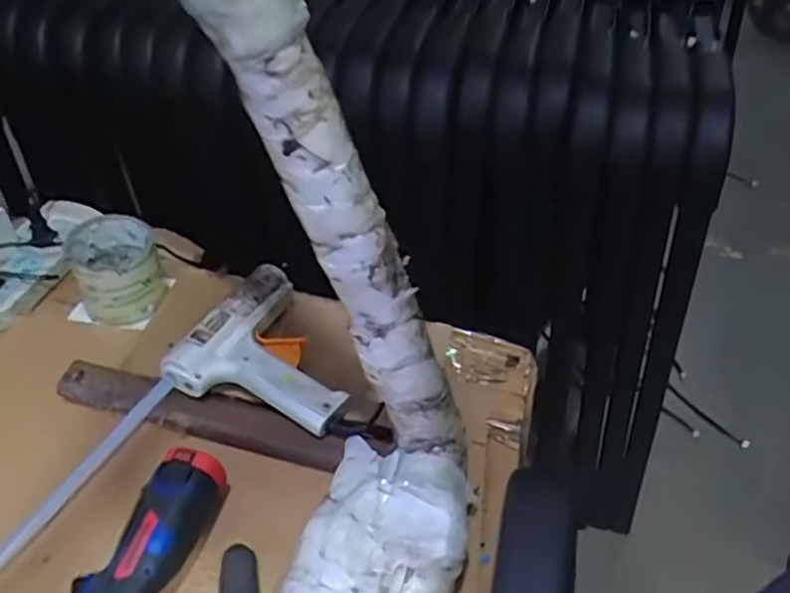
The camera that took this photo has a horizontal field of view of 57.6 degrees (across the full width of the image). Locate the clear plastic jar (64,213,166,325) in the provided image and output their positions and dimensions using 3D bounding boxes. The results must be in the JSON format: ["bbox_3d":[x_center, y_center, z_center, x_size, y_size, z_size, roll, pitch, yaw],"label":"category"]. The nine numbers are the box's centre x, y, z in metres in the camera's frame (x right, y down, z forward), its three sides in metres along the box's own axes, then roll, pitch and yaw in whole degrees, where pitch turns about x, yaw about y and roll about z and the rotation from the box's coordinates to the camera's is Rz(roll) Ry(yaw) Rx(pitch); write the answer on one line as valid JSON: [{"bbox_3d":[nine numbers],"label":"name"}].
[{"bbox_3d":[-0.286,-0.026,0.743,0.084,0.072,0.091,-11,46,-13],"label":"clear plastic jar"}]

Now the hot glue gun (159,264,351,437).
[{"bbox_3d":[-0.104,0.046,0.688,0.163,0.035,0.171,19,47,16],"label":"hot glue gun"}]

